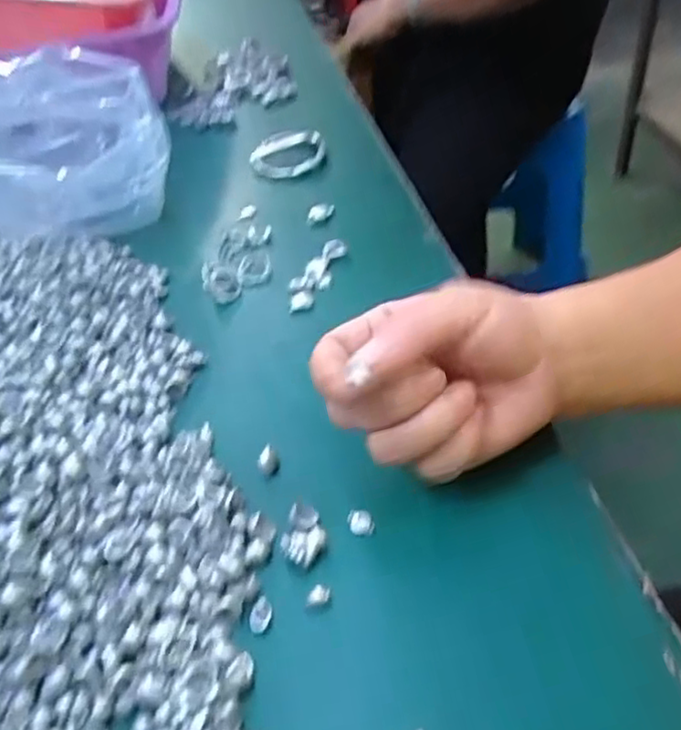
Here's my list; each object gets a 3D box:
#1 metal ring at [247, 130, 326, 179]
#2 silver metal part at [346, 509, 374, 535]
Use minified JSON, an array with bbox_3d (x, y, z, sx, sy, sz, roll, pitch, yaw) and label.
[{"bbox_3d":[-0.041,-0.169,0.547,0.057,0.013,0.059,-4,43,4],"label":"metal ring"},{"bbox_3d":[0.009,0.068,0.298,0.012,0.004,0.010,-3,43,5],"label":"silver metal part"}]

